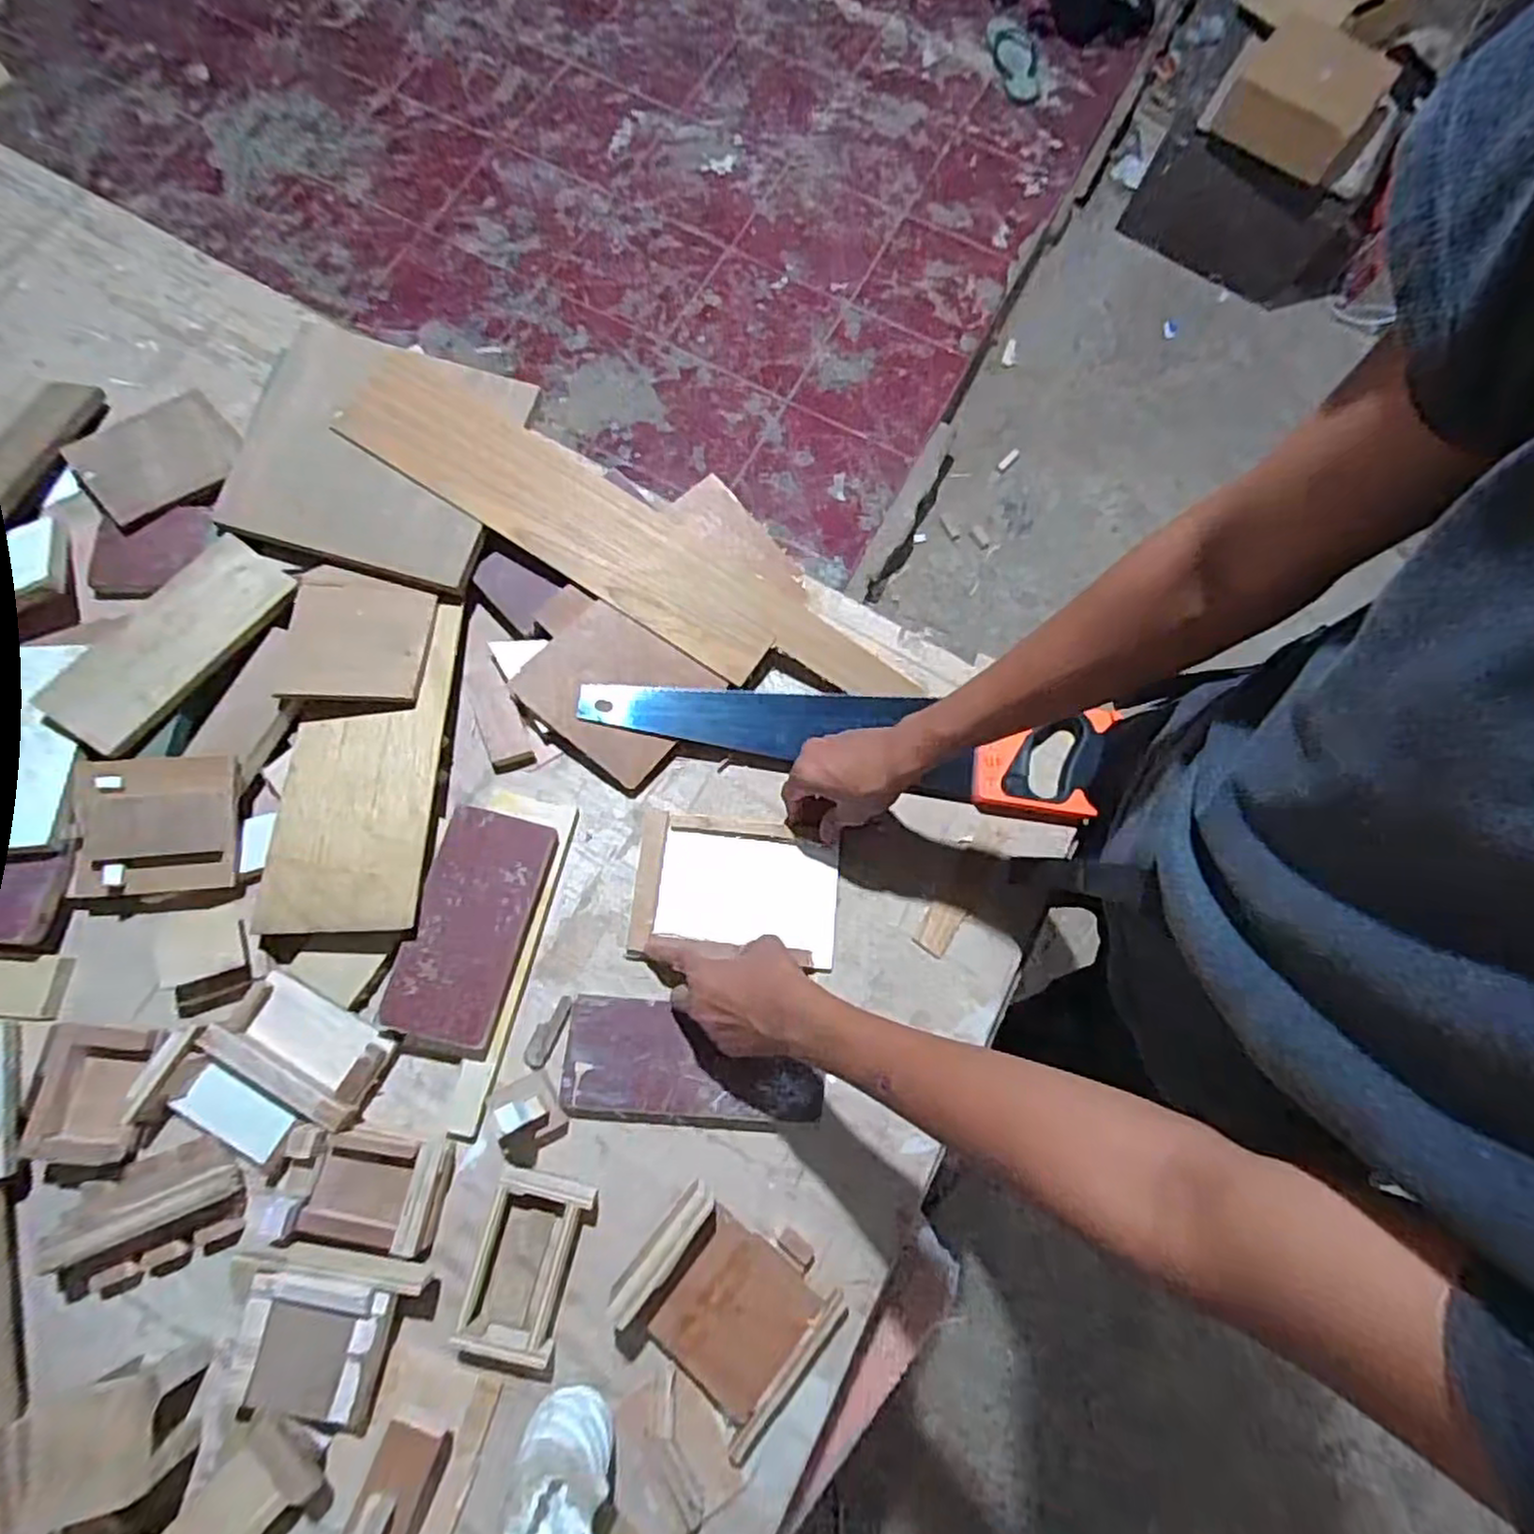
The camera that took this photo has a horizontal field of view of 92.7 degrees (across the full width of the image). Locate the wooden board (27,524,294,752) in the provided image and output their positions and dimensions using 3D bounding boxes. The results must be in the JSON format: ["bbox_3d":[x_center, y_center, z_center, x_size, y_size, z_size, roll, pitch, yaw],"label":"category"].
[{"bbox_3d":[-0.544,-0.119,0.666,0.095,0.010,0.216,34,74,2],"label":"wooden board"}]

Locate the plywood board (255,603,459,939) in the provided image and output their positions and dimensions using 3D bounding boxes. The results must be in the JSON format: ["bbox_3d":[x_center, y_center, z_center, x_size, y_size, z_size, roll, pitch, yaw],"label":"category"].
[{"bbox_3d":[-0.368,-0.005,0.666,0.135,0.014,0.302,-1,69,2],"label":"plywood board"}]

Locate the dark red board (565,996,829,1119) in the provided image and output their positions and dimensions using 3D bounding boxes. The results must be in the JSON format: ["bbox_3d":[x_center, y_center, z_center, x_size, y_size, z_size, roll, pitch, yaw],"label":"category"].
[{"bbox_3d":[-0.061,0.252,0.625,0.216,0.020,0.091,7,74,-1],"label":"dark red board"}]

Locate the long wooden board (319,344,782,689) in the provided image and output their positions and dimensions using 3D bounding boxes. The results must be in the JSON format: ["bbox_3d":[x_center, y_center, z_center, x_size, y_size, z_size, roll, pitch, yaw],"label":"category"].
[{"bbox_3d":[-0.203,-0.256,0.733,0.482,0.010,0.111,32,79,0],"label":"long wooden board"}]

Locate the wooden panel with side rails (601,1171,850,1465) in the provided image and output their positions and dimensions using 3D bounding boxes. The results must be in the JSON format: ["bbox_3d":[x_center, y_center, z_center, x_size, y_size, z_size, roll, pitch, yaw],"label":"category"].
[{"bbox_3d":[-0.032,0.420,0.555,0.163,0.062,0.126,41,76,8],"label":"wooden panel with side rails"}]

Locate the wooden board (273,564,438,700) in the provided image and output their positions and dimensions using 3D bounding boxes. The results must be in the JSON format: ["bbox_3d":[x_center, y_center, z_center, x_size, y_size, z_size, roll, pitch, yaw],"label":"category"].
[{"bbox_3d":[-0.385,-0.125,0.687,0.122,0.009,0.133,5,66,-8],"label":"wooden board"}]

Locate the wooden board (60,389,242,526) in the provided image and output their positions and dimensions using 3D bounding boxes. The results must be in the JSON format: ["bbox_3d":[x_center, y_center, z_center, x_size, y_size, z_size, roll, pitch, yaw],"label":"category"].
[{"bbox_3d":[-0.624,-0.321,0.754,0.141,0.009,0.124,-39,80,-18],"label":"wooden board"}]

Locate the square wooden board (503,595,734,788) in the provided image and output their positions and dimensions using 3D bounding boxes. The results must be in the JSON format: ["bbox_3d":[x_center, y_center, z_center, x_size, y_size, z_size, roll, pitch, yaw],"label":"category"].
[{"bbox_3d":[-0.146,-0.077,0.704,0.154,0.010,0.133,39,80,-2],"label":"square wooden board"}]

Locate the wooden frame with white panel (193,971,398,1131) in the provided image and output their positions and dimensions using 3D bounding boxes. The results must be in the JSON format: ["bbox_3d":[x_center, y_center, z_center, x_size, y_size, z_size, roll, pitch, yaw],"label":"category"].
[{"bbox_3d":[-0.383,0.229,0.599,0.132,0.031,0.070,27,75,5],"label":"wooden frame with white panel"}]

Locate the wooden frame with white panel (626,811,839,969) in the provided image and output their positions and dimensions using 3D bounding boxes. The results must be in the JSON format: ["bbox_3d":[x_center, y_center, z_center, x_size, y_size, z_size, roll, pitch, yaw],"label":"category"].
[{"bbox_3d":[-0.028,0.110,0.682,0.186,0.023,0.123,5,77,1],"label":"wooden frame with white panel"}]

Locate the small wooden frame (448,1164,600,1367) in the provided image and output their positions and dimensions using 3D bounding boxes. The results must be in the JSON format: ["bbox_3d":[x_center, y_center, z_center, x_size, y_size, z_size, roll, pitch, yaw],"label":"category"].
[{"bbox_3d":[-0.187,0.384,0.571,0.074,0.034,0.122,15,74,1],"label":"small wooden frame"}]

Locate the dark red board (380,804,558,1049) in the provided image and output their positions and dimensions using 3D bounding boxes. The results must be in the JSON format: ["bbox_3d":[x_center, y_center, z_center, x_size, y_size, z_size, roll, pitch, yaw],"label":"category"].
[{"bbox_3d":[-0.255,0.132,0.627,0.089,0.022,0.190,14,78,3],"label":"dark red board"}]

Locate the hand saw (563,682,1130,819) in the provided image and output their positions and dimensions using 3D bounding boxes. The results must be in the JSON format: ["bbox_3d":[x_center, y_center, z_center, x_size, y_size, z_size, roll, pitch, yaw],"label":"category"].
[{"bbox_3d":[0.076,-0.037,0.709,0.497,0.033,0.098,9,74,0],"label":"hand saw"}]

